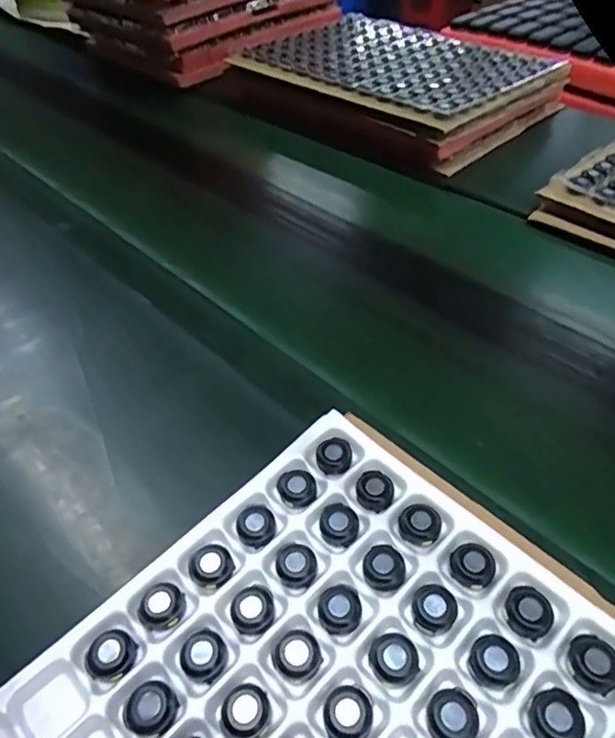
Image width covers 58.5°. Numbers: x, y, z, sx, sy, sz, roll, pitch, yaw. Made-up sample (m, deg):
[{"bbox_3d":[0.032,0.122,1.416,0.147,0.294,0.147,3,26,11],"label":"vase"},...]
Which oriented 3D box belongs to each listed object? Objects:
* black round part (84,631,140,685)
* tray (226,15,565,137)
[{"bbox_3d":[-0.126,0.185,0.353,0.030,0.007,0.029,-3,48,4],"label":"black round part"},{"bbox_3d":[0.146,-0.548,0.982,0.374,0.028,0.512,-33,52,-26],"label":"tray"}]

